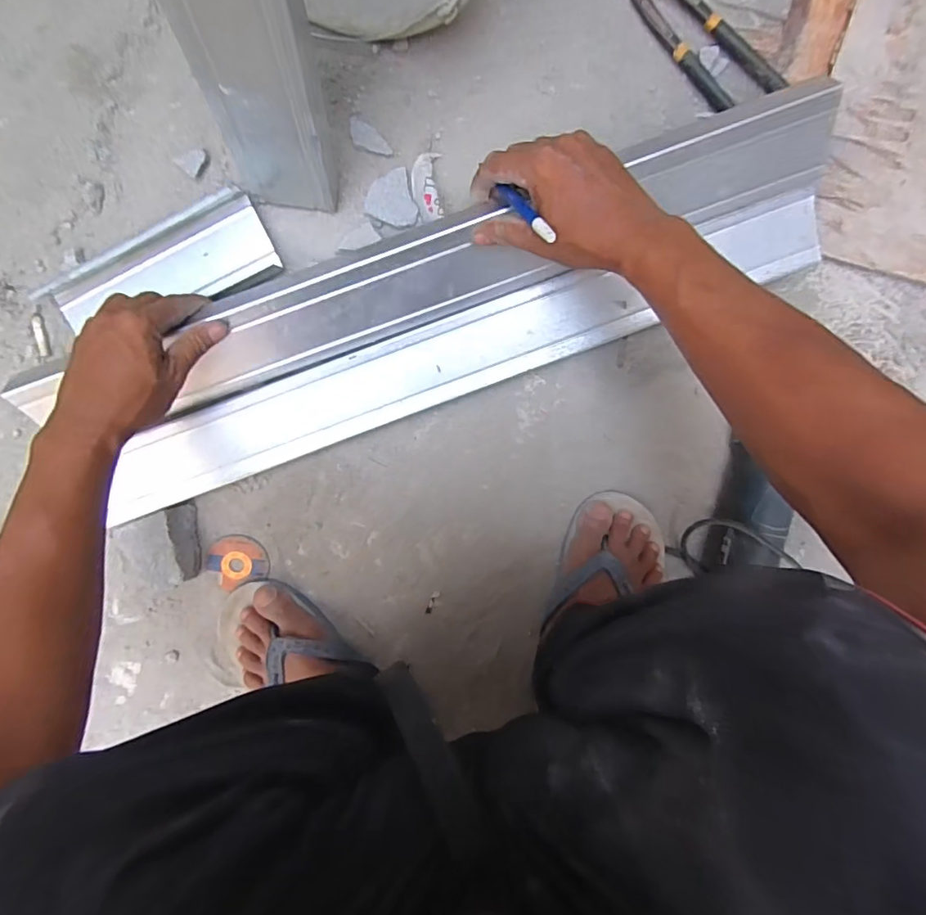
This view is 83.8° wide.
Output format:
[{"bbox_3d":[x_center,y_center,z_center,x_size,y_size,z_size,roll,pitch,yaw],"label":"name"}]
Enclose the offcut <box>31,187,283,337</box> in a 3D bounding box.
[{"bbox_3d":[-0.288,-0.173,0.484,0.219,0.037,0.076,-24,100,2],"label":"offcut"}]

